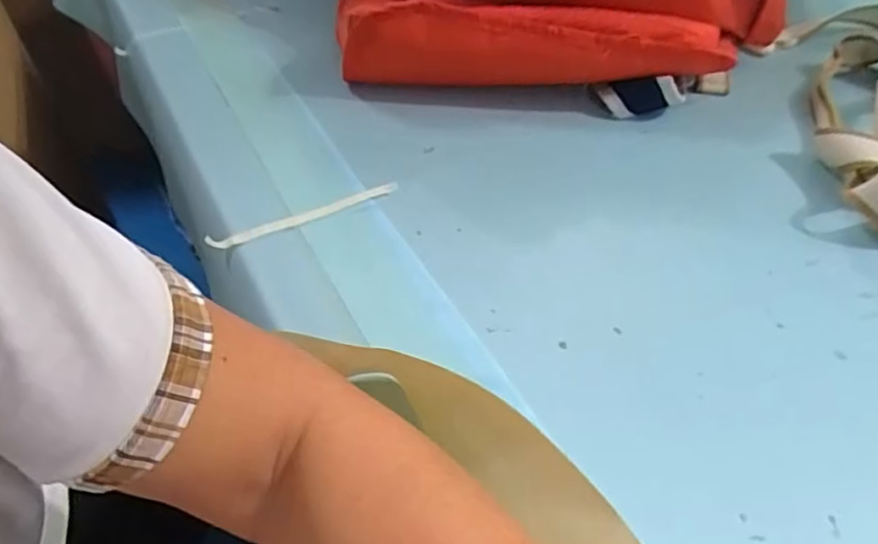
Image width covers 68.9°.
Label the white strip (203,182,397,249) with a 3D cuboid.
[{"bbox_3d":[-0.093,-0.039,0.450,0.137,0.005,0.016,-20,49,-16],"label":"white strip"}]

